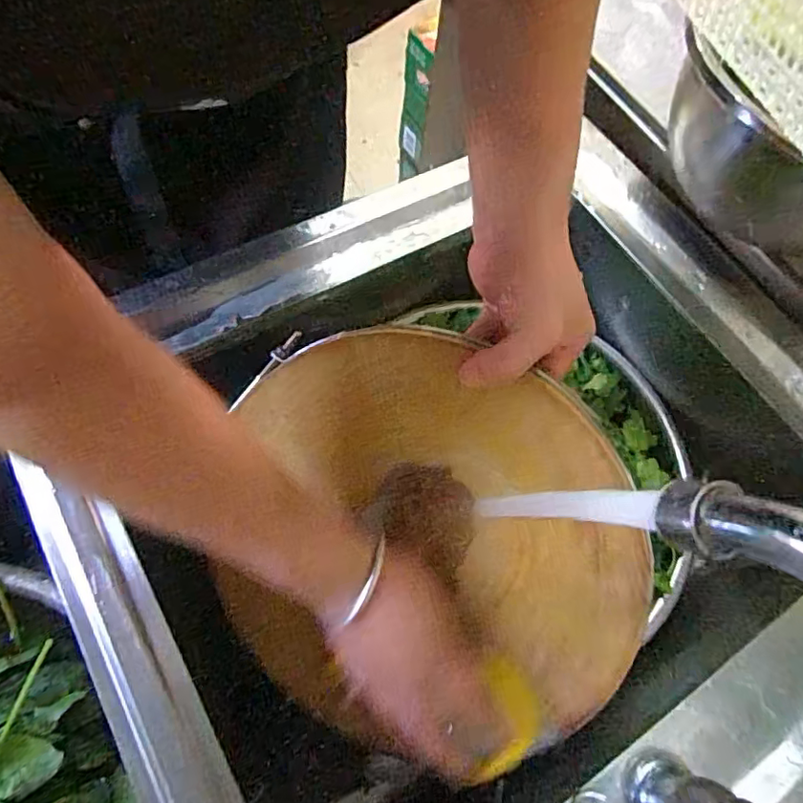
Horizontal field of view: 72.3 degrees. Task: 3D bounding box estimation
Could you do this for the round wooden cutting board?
[{"bbox_3d":[0.012,0.089,0.380,0.288,0.019,0.263,1,93,16],"label":"round wooden cutting board"}]

